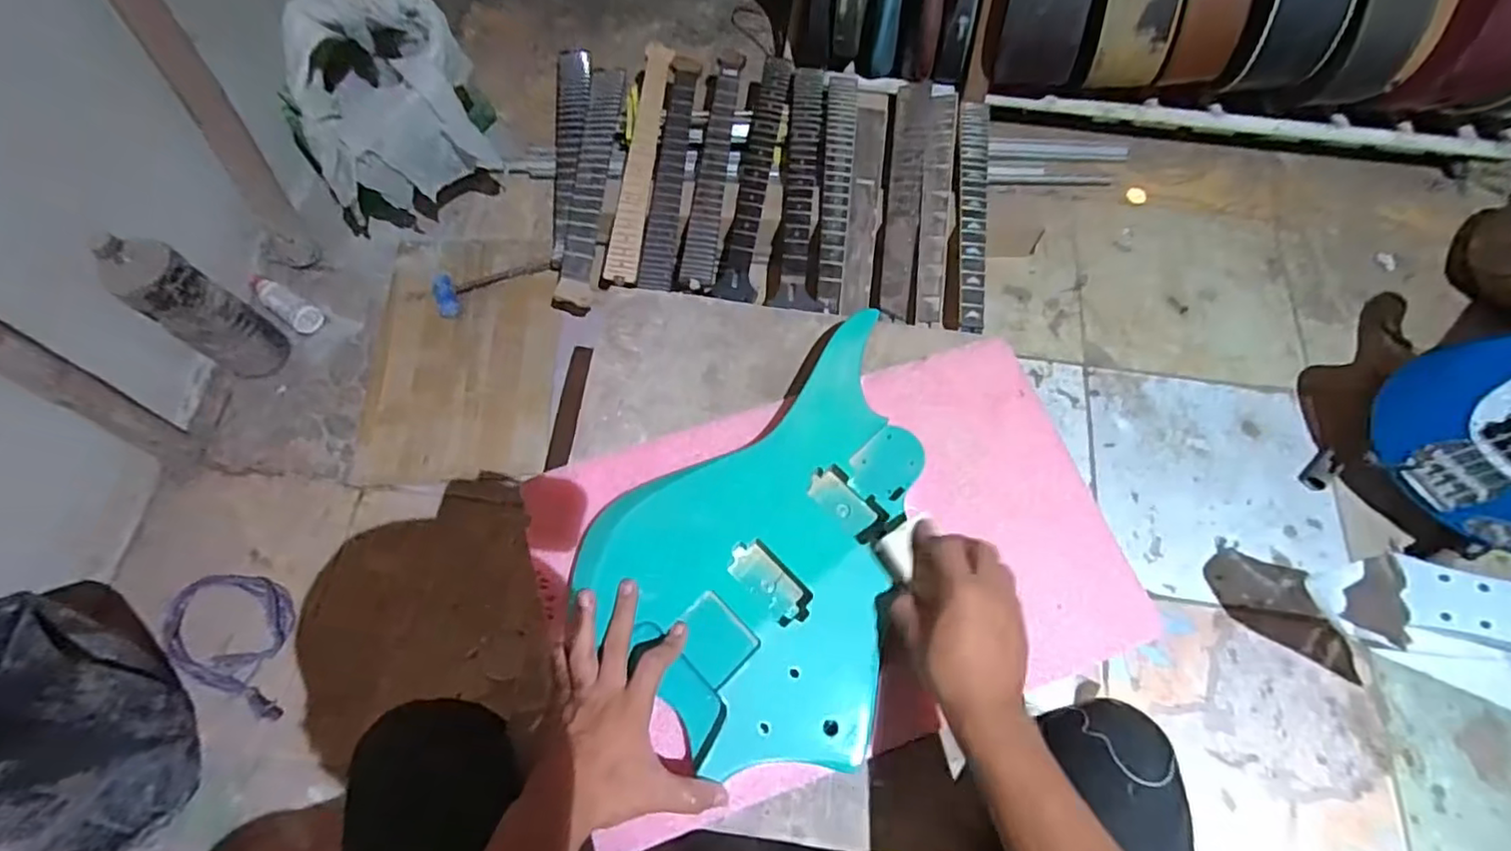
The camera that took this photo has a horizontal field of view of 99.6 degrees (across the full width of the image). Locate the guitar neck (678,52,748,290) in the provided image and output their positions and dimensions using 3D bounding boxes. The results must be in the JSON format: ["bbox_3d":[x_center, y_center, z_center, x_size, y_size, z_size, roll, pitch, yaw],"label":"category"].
[{"bbox_3d":[-0.076,-0.485,1.184,0.055,0.020,0.510,7,73,1],"label":"guitar neck"}]

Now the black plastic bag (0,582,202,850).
[{"bbox_3d":[-0.853,0.361,0.756,0.114,0.334,0.303,-15,69,-6],"label":"black plastic bag"}]

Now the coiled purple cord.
[{"bbox_3d":[-0.767,0.309,0.950,0.237,0.020,0.155,23,70,9],"label":"coiled purple cord"}]

